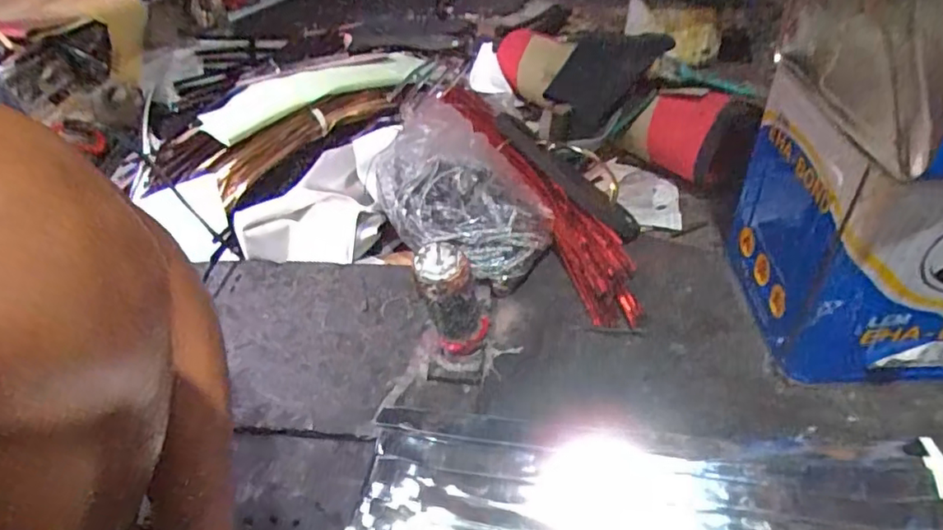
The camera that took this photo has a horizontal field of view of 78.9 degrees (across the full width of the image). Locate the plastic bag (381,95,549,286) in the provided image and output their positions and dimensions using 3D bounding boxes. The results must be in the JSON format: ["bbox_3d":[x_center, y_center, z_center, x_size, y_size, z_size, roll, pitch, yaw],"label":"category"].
[{"bbox_3d":[-0.050,-0.125,0.817,0.188,0.090,0.399,-24,46,-19],"label":"plastic bag"}]

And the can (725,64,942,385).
[{"bbox_3d":[0.428,-0.039,0.586,0.227,0.248,0.224,-1,43,5],"label":"can"}]

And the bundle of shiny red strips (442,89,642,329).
[{"bbox_3d":[0.077,-0.121,0.818,0.083,0.072,0.532,-21,57,-16],"label":"bundle of shiny red strips"}]

